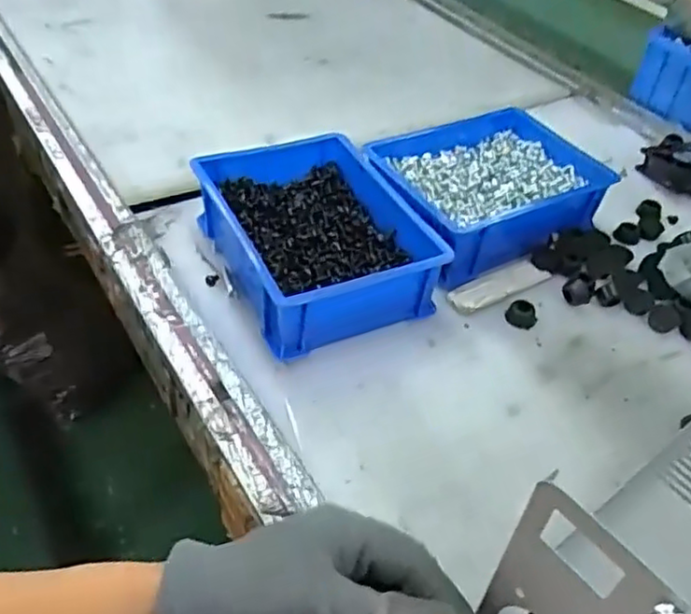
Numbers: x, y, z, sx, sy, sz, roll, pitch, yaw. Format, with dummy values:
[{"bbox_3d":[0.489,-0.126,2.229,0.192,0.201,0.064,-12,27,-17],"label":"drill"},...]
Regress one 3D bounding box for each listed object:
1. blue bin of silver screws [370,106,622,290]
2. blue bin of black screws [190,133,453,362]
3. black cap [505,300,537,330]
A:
[{"bbox_3d":[0.127,-0.109,0.623,0.198,0.064,0.151,-23,50,-27],"label":"blue bin of silver screws"},{"bbox_3d":[-0.024,-0.058,0.553,0.149,0.066,0.193,-16,47,-21],"label":"blue bin of black screws"},{"bbox_3d":[0.145,0.005,0.550,0.024,0.014,0.024,3,43,-3],"label":"black cap"}]

